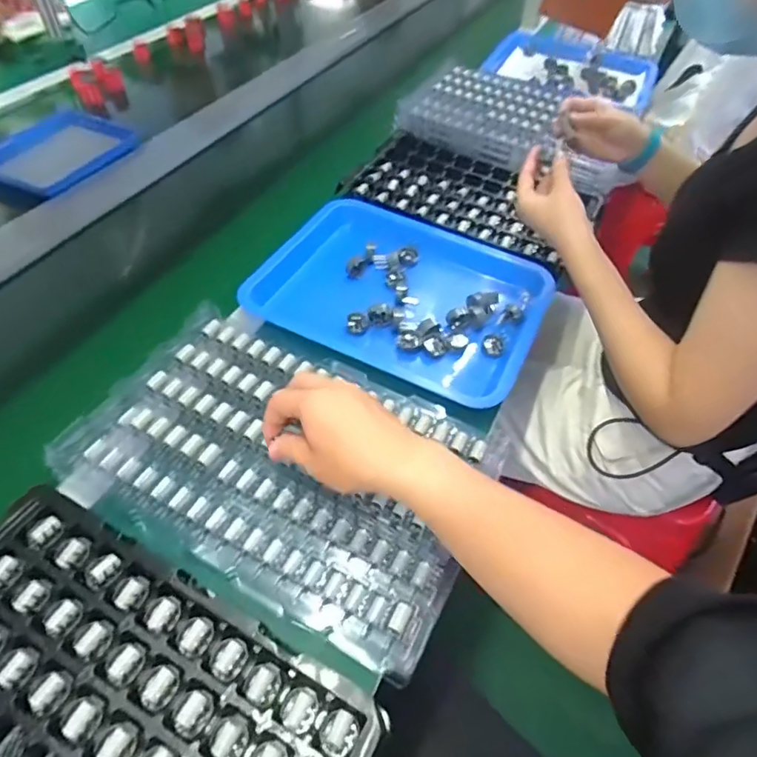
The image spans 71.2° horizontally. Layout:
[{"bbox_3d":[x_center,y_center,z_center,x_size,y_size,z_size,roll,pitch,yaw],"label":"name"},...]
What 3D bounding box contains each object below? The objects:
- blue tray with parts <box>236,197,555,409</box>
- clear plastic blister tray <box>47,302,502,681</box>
[{"bbox_3d":[0.026,-0.105,0.664,0.341,0.037,0.251,27,55,18],"label":"blue tray with parts"},{"bbox_3d":[-0.085,0.069,0.495,0.364,0.017,0.232,26,54,17],"label":"clear plastic blister tray"}]

